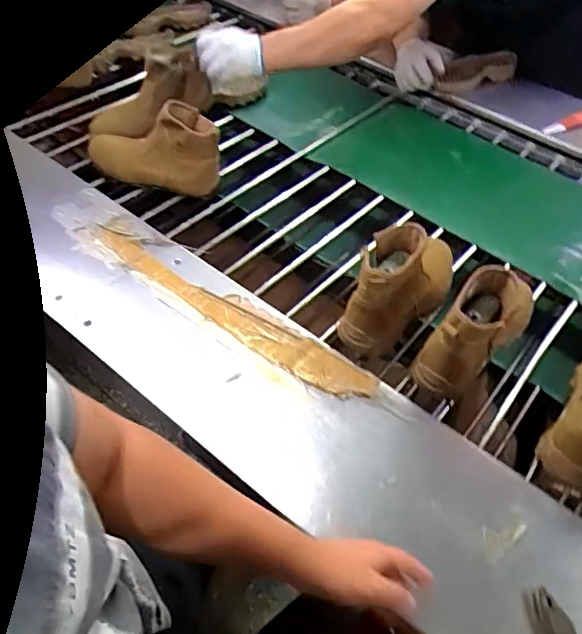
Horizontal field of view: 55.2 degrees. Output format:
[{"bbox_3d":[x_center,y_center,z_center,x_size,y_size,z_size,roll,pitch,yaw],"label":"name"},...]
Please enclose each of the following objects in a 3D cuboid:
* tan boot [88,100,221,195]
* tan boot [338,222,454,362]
[{"bbox_3d":[-0.256,-0.295,1.010,0.273,0.143,0.083,3,46,29],"label":"tan boot"},{"bbox_3d":[0.175,-0.064,0.853,0.089,0.190,0.247,31,55,21],"label":"tan boot"}]

